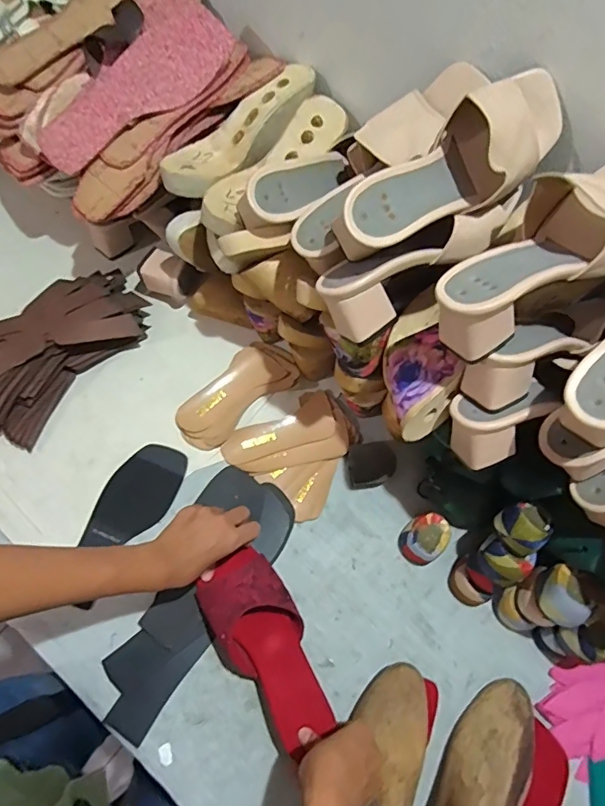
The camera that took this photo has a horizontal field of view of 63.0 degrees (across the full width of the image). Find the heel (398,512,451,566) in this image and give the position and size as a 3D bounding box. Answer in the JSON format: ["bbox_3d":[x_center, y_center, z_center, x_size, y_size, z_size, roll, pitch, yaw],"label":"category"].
[{"bbox_3d":[0.151,0.168,0.613,0.062,0.039,0.050,-37,74,-17],"label":"heel"}]

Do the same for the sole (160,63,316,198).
[{"bbox_3d":[-0.079,-0.330,0.599,0.221,0.050,0.085,-40,75,-18],"label":"sole"}]

